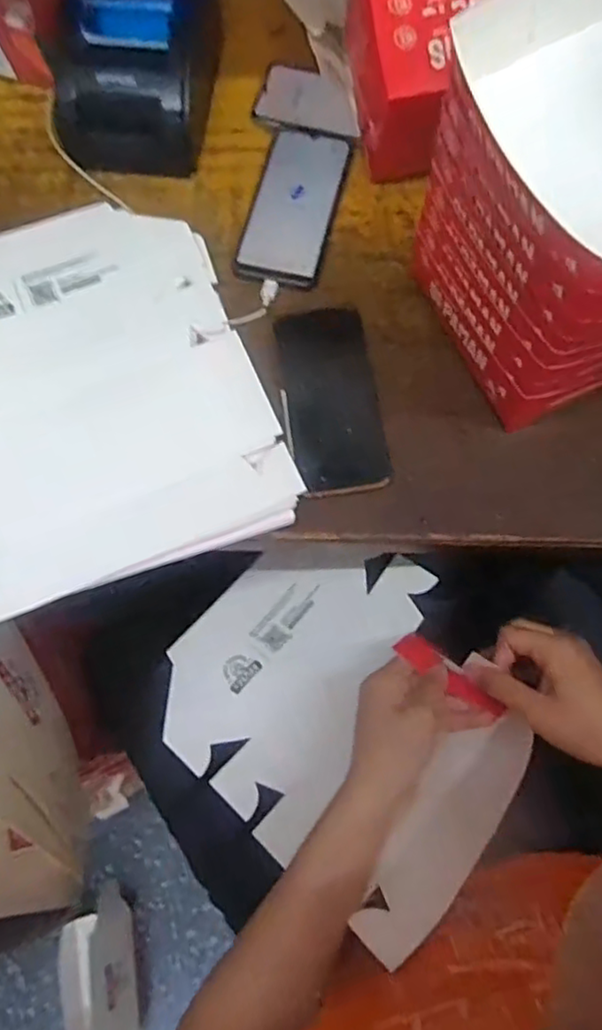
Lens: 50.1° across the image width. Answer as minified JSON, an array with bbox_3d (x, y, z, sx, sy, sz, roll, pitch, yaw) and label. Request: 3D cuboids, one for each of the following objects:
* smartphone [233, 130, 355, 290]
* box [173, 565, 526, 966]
[{"bbox_3d":[-0.006,-0.290,0.605,0.082,0.010,0.172,14,74,5],"label":"smartphone"},{"bbox_3d":[0.041,0.166,0.583,0.264,0.045,0.329,-45,48,-12],"label":"box"}]

